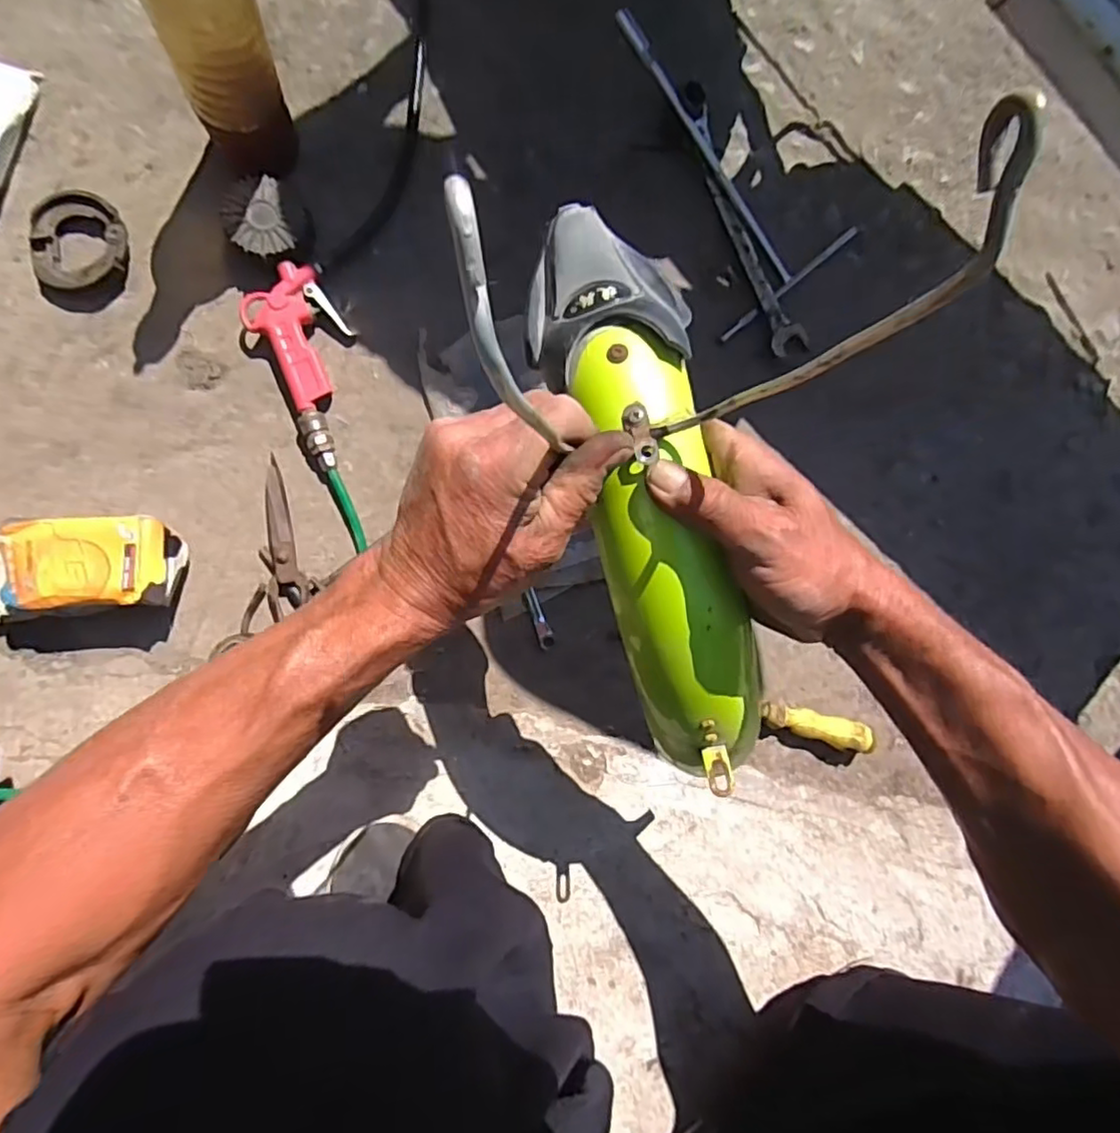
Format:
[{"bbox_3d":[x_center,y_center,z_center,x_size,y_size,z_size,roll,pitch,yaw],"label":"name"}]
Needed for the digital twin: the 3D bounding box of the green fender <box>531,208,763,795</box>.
[{"bbox_3d":[0.053,-0.030,0.334,0.073,0.060,0.309,-15,97,-7],"label":"green fender"}]

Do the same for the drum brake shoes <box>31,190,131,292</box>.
[{"bbox_3d":[-0.420,-0.288,0.555,0.080,0.017,0.089,-8,89,-7],"label":"drum brake shoes"}]

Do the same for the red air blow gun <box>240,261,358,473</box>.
[{"bbox_3d":[-0.218,-0.182,0.573,0.076,0.032,0.174,-25,91,-7],"label":"red air blow gun"}]

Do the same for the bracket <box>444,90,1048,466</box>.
[{"bbox_3d":[0.032,-0.065,0.218,0.123,0.182,0.031,-14,90,-7],"label":"bracket"}]

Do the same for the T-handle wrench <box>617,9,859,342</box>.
[{"bbox_3d":[0.169,-0.393,0.608,0.164,0.051,0.289,-29,91,-7],"label":"T-handle wrench"}]

